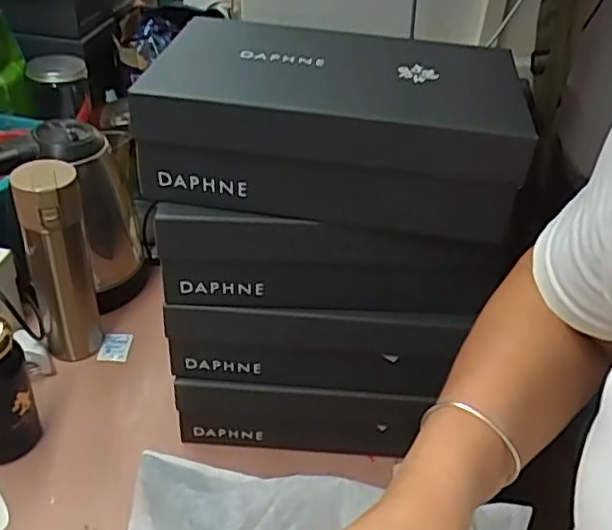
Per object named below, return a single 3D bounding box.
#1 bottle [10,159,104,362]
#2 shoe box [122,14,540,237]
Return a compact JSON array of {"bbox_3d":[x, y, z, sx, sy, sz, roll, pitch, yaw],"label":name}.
[{"bbox_3d":[-0.278,-0.002,0.742,0.067,0.250,0.072,-11,40,-22],"label":"bottle"},{"bbox_3d":[0.026,-0.127,0.569,0.297,0.102,0.177,9,37,4],"label":"shoe box"}]

